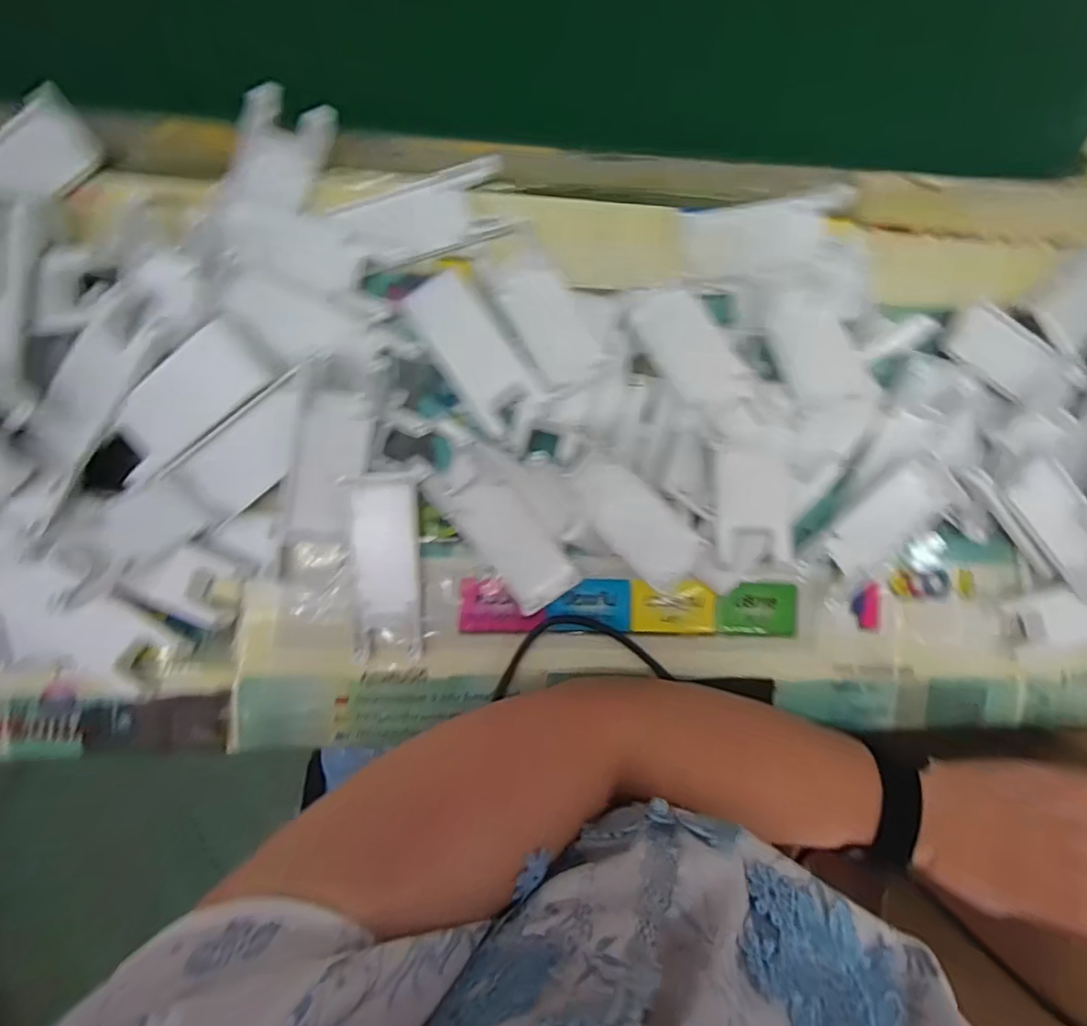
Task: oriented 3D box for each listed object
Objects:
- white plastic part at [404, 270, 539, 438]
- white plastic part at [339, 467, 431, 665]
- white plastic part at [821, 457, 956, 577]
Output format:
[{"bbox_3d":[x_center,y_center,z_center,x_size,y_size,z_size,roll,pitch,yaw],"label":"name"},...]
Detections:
[{"bbox_3d":[-0.041,-0.091,0.311,0.034,0.007,0.090,-34,95,-5],"label":"white plastic part"},{"bbox_3d":[-0.087,0.030,0.315,0.042,0.021,0.104,-2,92,-7],"label":"white plastic part"},{"bbox_3d":[0.212,0.005,0.342,0.039,0.006,0.078,44,99,-6],"label":"white plastic part"}]

